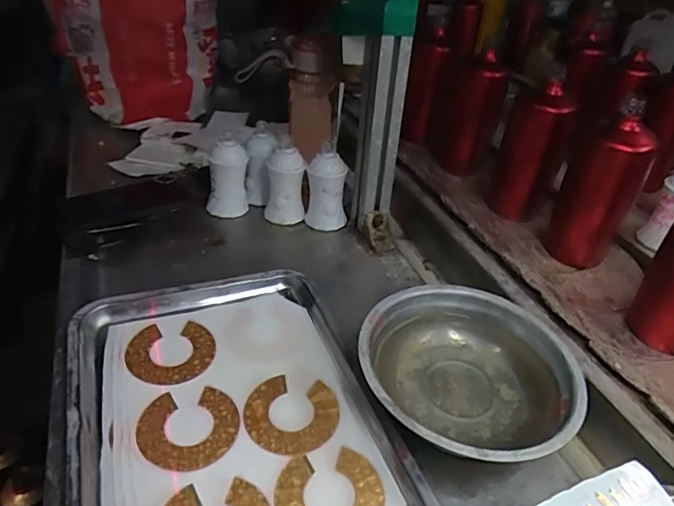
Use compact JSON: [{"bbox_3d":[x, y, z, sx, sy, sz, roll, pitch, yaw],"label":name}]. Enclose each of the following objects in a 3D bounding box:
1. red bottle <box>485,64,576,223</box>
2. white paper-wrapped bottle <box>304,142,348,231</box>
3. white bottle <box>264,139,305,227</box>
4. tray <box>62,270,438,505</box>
[{"bbox_3d":[0.267,-0.147,0.688,0.082,0.183,0.062,10,43,19],"label":"red bottle"},{"bbox_3d":[-0.015,-0.086,0.696,0.054,0.113,0.048,-1,36,-8],"label":"white paper-wrapped bottle"},{"bbox_3d":[-0.073,-0.094,0.707,0.055,0.111,0.046,3,36,-2],"label":"white bottle"},{"bbox_3d":[-0.092,0.139,0.440,0.253,0.032,0.334,-18,41,-14],"label":"tray"}]

